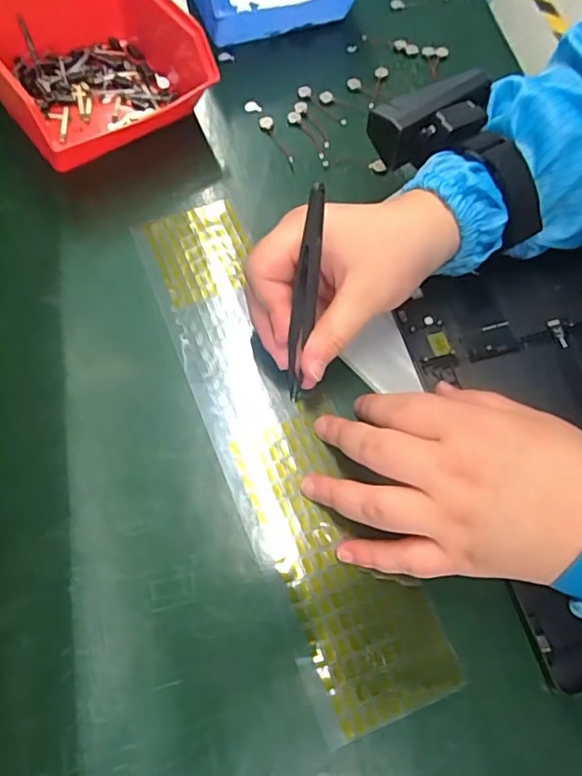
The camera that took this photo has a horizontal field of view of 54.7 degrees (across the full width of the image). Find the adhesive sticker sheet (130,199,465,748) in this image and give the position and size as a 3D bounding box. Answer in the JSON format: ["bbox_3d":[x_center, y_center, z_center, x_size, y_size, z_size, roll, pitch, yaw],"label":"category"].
[{"bbox_3d":[-0.012,0.018,0.311,0.065,0.005,0.306,-22,68,-10],"label":"adhesive sticker sheet"}]

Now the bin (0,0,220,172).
[{"bbox_3d":[-0.140,-0.225,0.382,0.137,0.066,0.136,-26,69,-12],"label":"bin"}]

